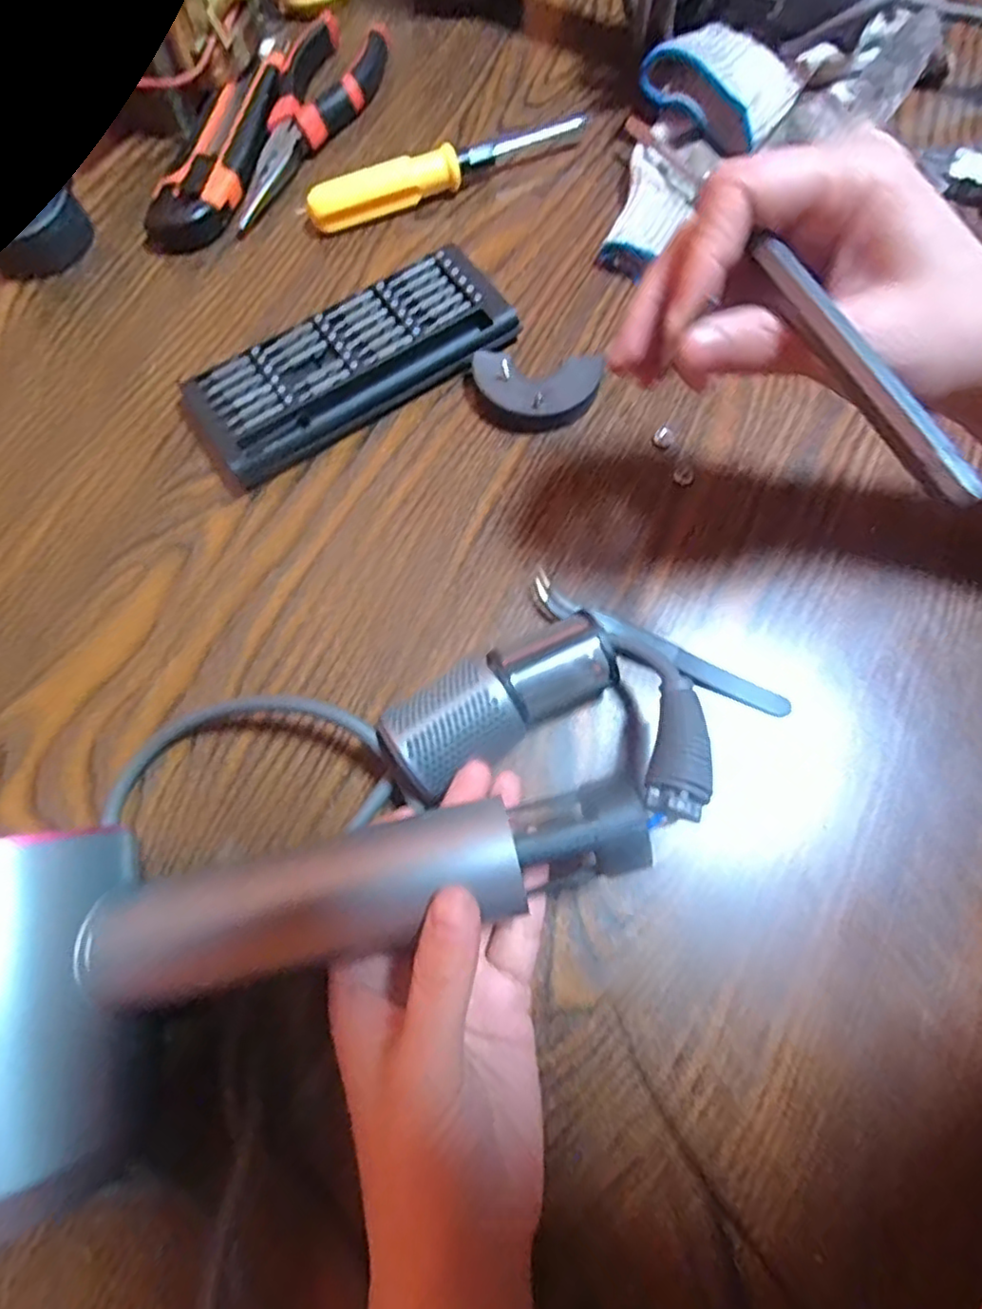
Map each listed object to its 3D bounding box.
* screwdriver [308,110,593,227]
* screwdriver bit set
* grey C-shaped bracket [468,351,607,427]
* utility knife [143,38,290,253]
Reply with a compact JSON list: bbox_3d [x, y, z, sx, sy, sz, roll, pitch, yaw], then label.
[{"bbox_3d":[-0.023,-0.264,0.355,0.159,0.017,0.018,-20,75,-6],"label":"screwdriver"},{"bbox_3d":[-0.066,-0.142,0.314,0.152,0.015,0.059,-33,76,-9],"label":"screwdriver bit set"},{"bbox_3d":[0.021,-0.124,0.309,0.059,0.017,0.034,5,74,1],"label":"grey C-shaped bracket"},{"bbox_3d":[-0.142,-0.289,0.363,0.039,0.020,0.159,18,74,5],"label":"utility knife"}]

